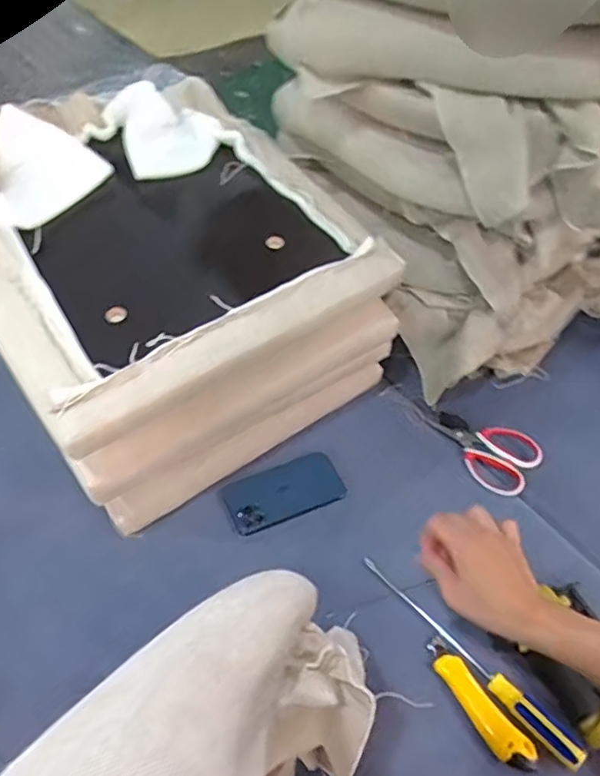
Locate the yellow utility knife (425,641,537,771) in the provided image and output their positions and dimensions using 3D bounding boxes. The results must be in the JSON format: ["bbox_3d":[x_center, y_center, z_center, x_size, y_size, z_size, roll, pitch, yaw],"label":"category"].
[{"bbox_3d":[0.201,0.351,0.682,0.035,0.020,0.151,-24,57,-22],"label":"yellow utility knife"}]

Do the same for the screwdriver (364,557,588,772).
[{"bbox_3d":[0.195,0.311,0.719,0.027,0.028,0.307,-33,61,-27],"label":"screwdriver"}]

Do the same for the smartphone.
[{"bbox_3d":[-0.022,0.145,0.846,0.165,0.012,0.079,-18,55,-19],"label":"smartphone"}]

